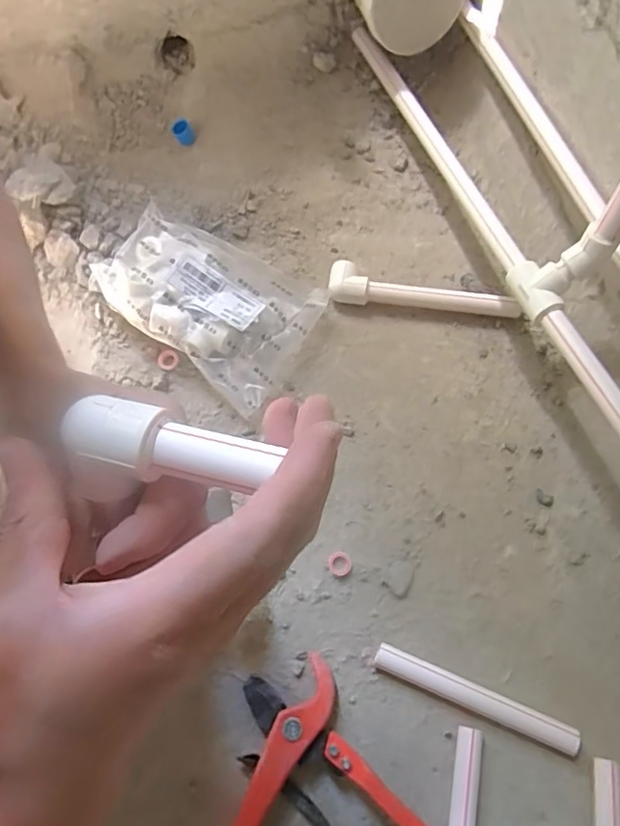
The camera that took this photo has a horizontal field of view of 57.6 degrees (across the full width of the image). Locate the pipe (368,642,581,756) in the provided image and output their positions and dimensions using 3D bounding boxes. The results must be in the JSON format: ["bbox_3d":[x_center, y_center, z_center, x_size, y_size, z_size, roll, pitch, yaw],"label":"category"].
[{"bbox_3d":[0.136,0.237,0.469,0.169,0.018,0.022,22,71,7],"label":"pipe"}]

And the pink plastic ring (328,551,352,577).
[{"bbox_3d":[0.027,0.139,0.519,0.022,0.004,0.022,0,70,0],"label":"pink plastic ring"}]

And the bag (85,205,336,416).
[{"bbox_3d":[-0.108,-0.119,0.589,0.221,0.046,0.137,29,72,10],"label":"bag"}]

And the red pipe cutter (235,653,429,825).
[{"bbox_3d":[-0.004,0.290,0.446,0.189,0.033,0.160,-16,71,-6],"label":"red pipe cutter"}]

